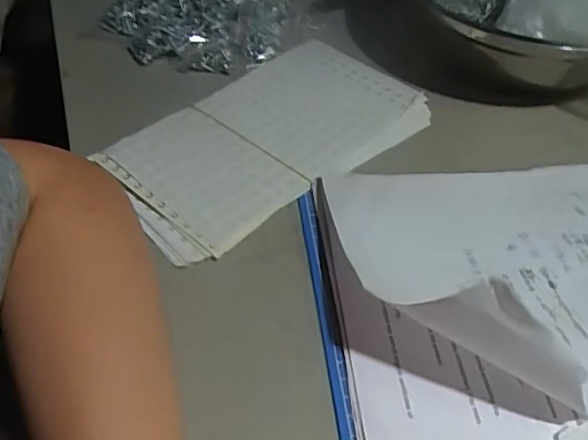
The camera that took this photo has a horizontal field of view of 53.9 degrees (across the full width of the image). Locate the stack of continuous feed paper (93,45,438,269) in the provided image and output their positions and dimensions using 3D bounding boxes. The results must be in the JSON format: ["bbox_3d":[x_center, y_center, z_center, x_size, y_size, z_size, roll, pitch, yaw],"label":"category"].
[{"bbox_3d":[-0.018,-0.068,0.434,0.249,0.009,0.138,-33,55,-27],"label":"stack of continuous feed paper"}]

